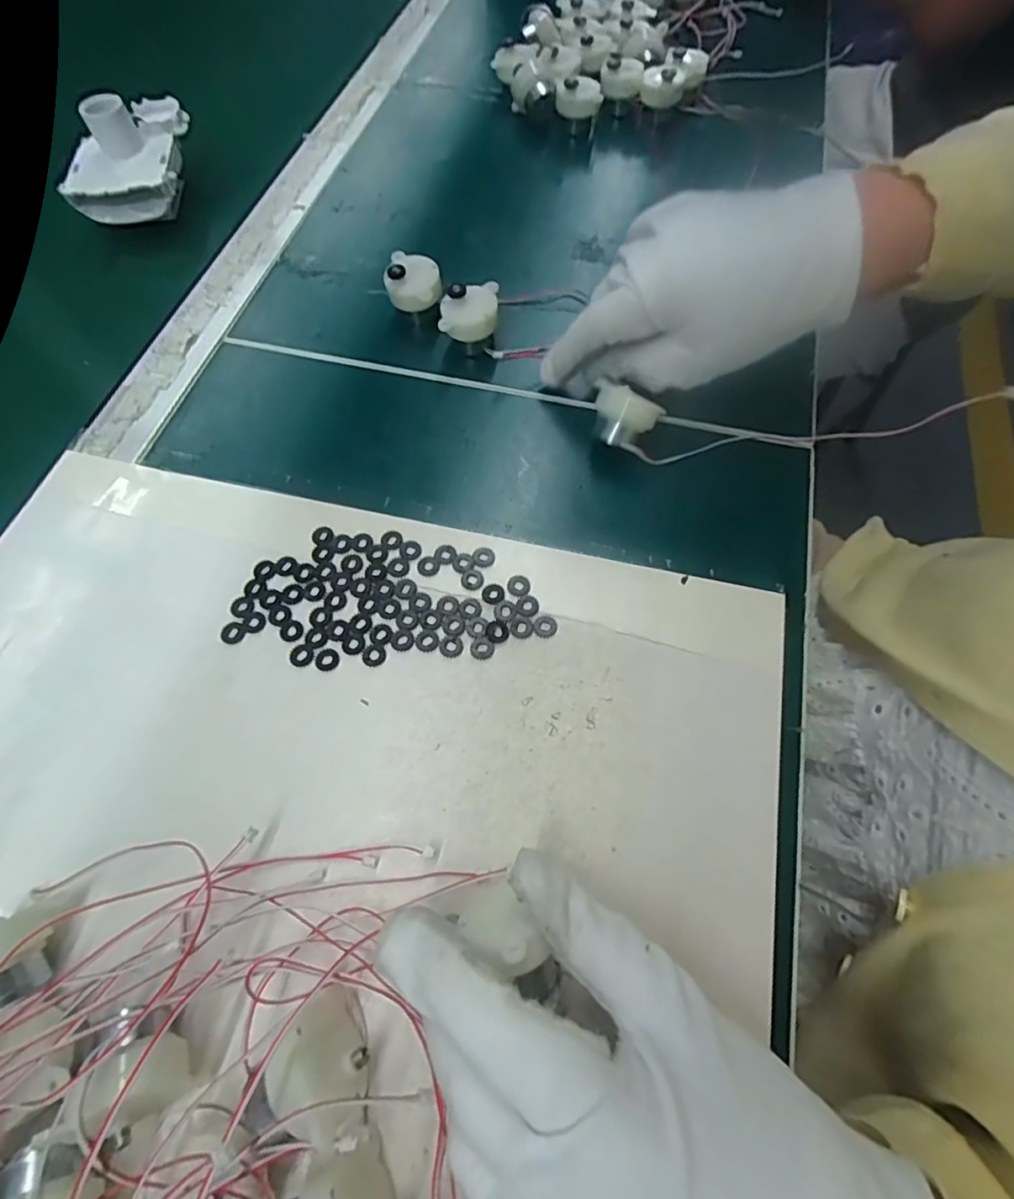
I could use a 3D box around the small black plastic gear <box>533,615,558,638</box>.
[{"bbox_3d":[0.018,0.012,0.250,0.011,0.004,0.010,0,65,1],"label":"small black plastic gear"}]

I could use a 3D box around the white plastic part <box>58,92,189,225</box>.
[{"bbox_3d":[-0.257,-0.305,0.371,0.070,0.045,0.098,-7,65,-2],"label":"white plastic part"}]

